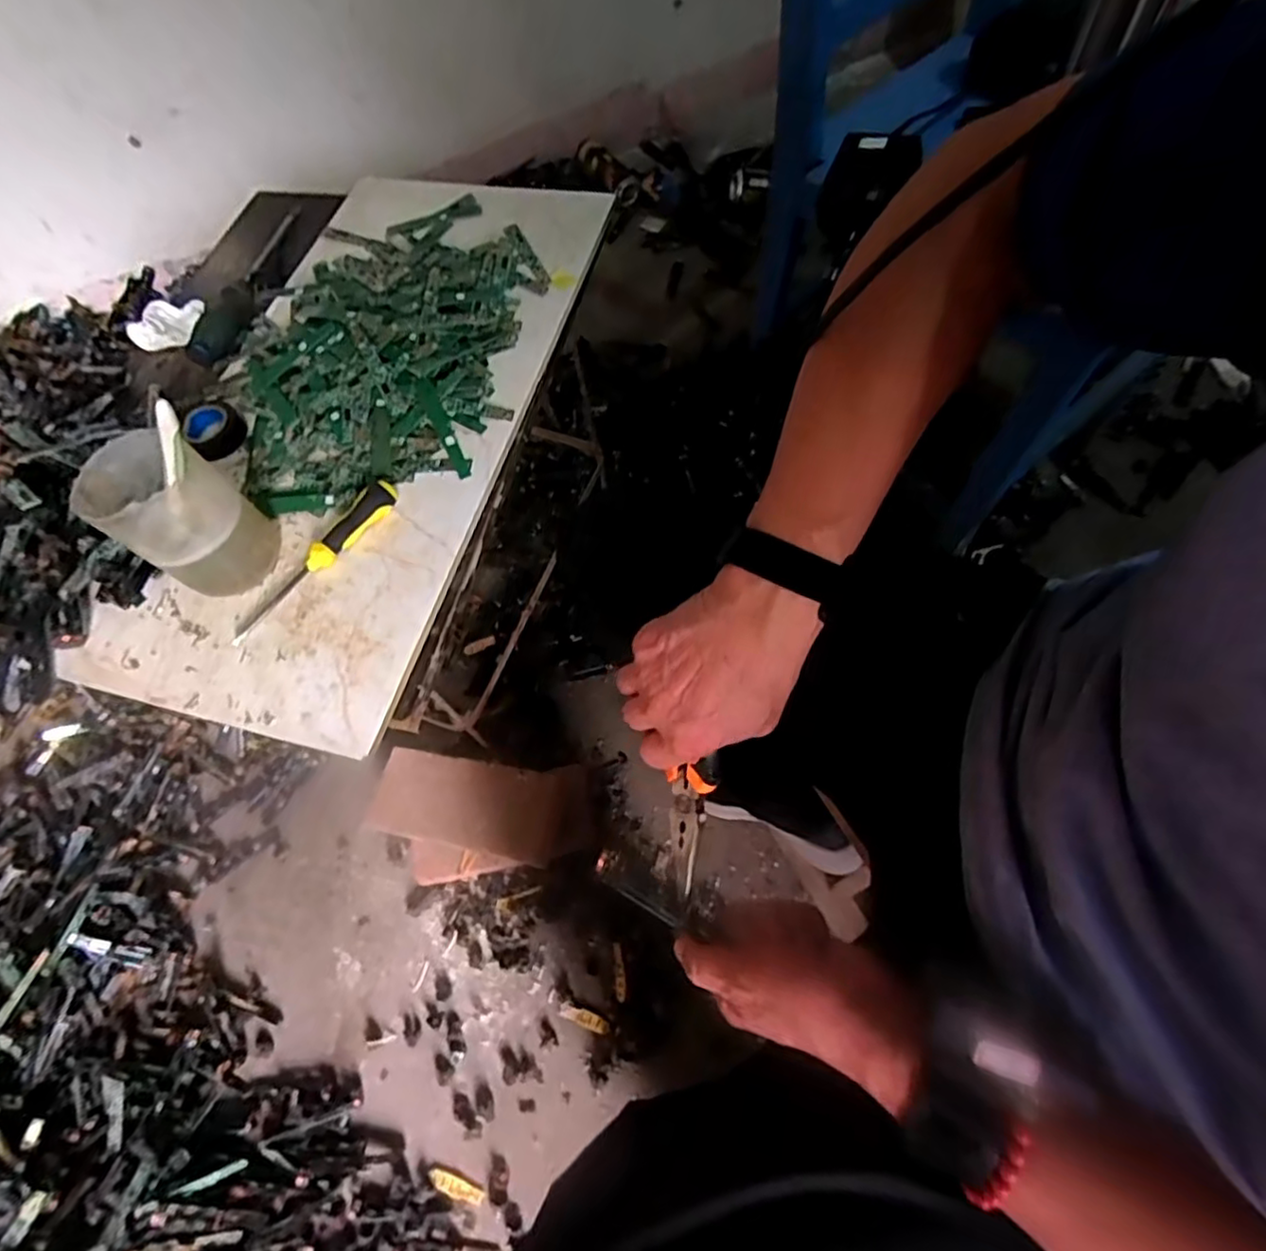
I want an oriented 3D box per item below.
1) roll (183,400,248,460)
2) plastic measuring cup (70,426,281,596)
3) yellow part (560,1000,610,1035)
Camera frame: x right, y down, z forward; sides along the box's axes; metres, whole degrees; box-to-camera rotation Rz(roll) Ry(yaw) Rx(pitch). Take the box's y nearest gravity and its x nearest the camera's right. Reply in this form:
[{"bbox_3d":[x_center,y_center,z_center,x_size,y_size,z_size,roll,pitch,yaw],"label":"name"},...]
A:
[{"bbox_3d":[-0.369,-0.174,0.570,0.047,0.023,0.049,-3,63,5],"label":"roll"},{"bbox_3d":[-0.313,-0.075,0.454,0.075,0.103,0.080,-1,63,2],"label":"plastic measuring cup"},{"bbox_3d":[-0.057,0.458,0.752,0.060,0.007,0.017,20,66,12],"label":"yellow part"}]

